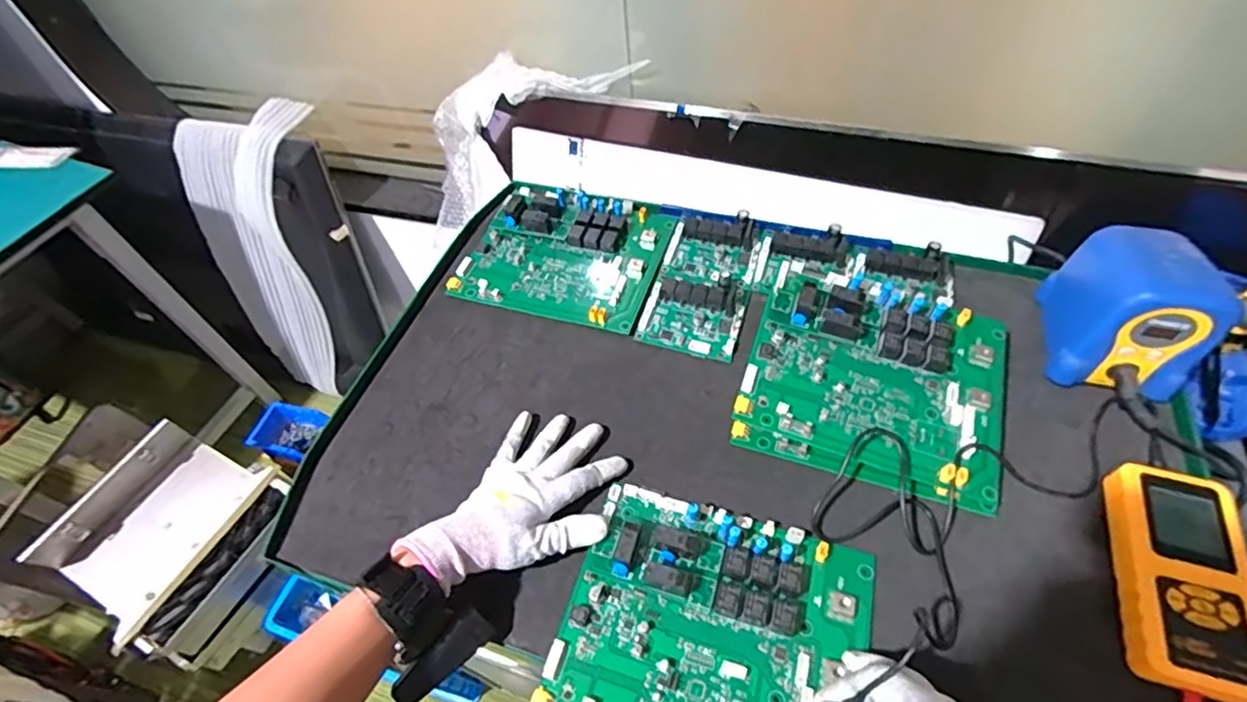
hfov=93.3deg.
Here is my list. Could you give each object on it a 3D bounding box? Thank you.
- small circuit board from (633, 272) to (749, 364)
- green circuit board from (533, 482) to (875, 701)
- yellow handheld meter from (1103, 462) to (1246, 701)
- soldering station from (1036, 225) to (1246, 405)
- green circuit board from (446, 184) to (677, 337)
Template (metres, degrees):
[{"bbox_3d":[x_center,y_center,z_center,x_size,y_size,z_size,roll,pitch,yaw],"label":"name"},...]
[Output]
[{"bbox_3d":[0.068,-0.041,0.570,0.095,0.021,0.086,13,55,16],"label":"small circuit board"},{"bbox_3d":[0.060,0.187,0.396,0.198,0.030,0.171,13,55,13],"label":"green circuit board"},{"bbox_3d":[0.378,0.152,0.398,0.071,0.032,0.146,11,55,14],"label":"yellow handheld meter"},{"bbox_3d":[0.414,-0.038,0.480,0.086,0.102,0.109,11,55,15],"label":"soldering station"},{"bbox_3d":[-0.063,-0.110,0.633,0.202,0.026,0.169,12,55,15],"label":"green circuit board"}]

